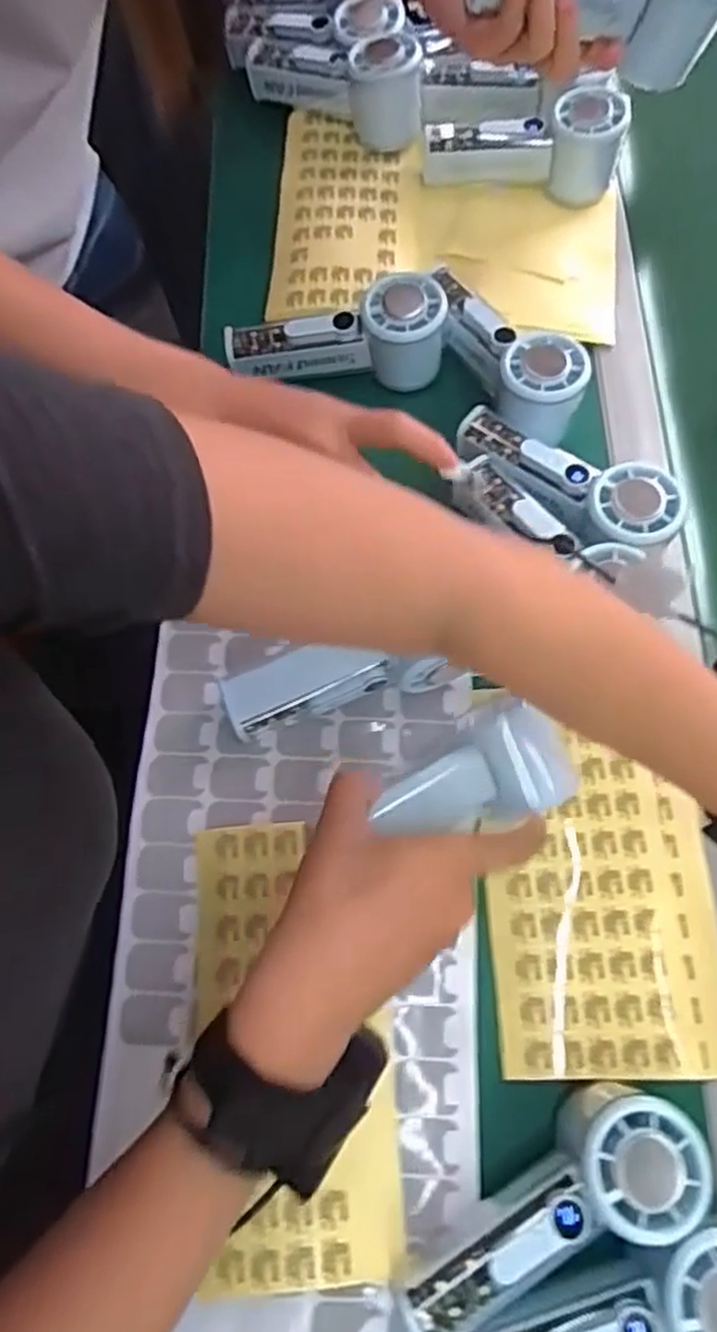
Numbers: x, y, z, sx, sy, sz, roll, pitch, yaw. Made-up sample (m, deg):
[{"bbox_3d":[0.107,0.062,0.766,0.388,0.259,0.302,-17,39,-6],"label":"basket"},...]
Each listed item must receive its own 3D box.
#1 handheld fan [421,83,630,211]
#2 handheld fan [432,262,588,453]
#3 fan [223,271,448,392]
[{"bbox_3d":[0.132,-0.411,0.586,0.152,0.054,0.061,3,71,14],"label":"handheld fan"},{"bbox_3d":[0.102,-0.225,0.514,0.056,0.053,0.145,-23,73,-9],"label":"handheld fan"},{"bbox_3d":[-0.017,-0.238,0.524,0.153,0.055,0.051,-1,71,-2],"label":"fan"}]

